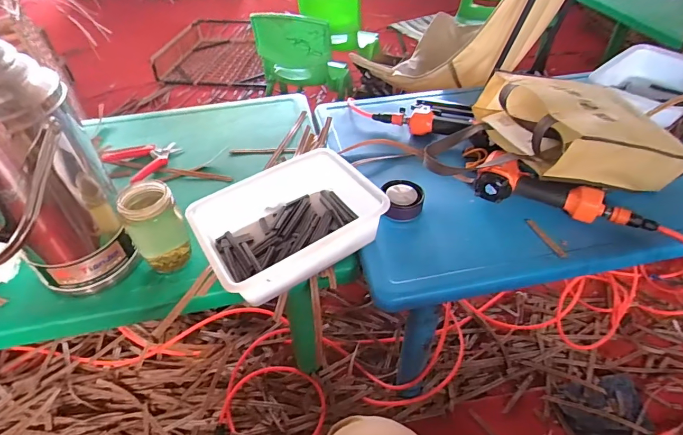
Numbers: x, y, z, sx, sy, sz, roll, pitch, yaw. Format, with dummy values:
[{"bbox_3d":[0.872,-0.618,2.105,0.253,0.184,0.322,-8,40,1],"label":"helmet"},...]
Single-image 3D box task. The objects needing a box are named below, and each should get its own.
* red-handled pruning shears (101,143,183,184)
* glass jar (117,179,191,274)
[{"bbox_3d":[-0.419,-0.133,0.905,0.134,0.012,0.137,29,52,28],"label":"red-handled pruning shears"},{"bbox_3d":[-0.285,0.015,0.648,0.069,0.131,0.073,-1,44,1],"label":"glass jar"}]

